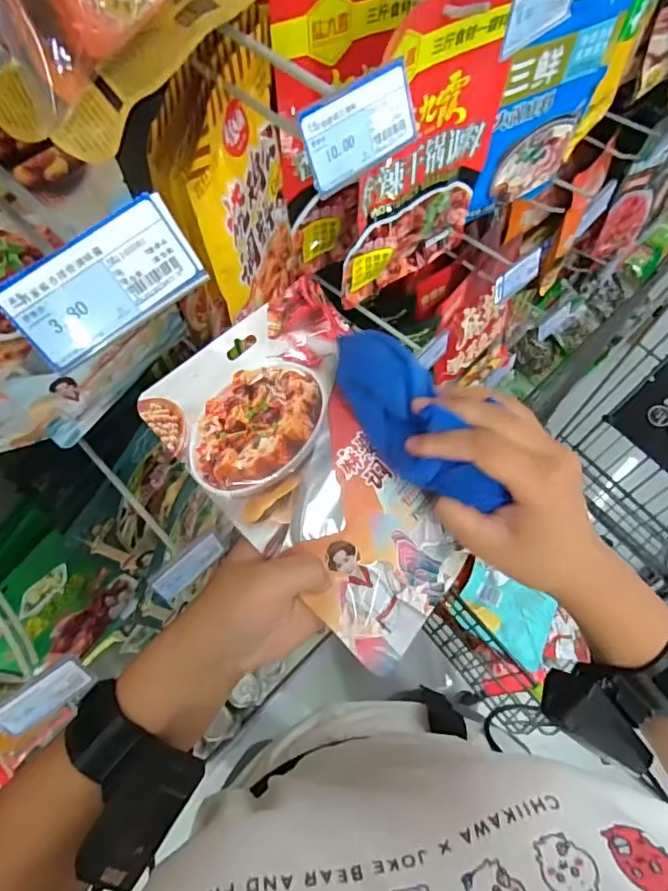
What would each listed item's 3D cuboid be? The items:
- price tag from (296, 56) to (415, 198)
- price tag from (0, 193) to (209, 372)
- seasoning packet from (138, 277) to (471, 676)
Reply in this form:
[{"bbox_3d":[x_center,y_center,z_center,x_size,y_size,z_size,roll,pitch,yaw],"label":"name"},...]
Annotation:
[{"bbox_3d":[0.015,-0.173,0.287,0.077,0.041,0.004,-41,44,-19],"label":"price tag"},{"bbox_3d":[-0.099,-0.071,0.228,0.080,0.040,0.004,-39,32,-15],"label":"price tag"},{"bbox_3d":[0.004,0.012,0.317,0.201,0.013,0.140,49,60,-8],"label":"seasoning packet"}]

